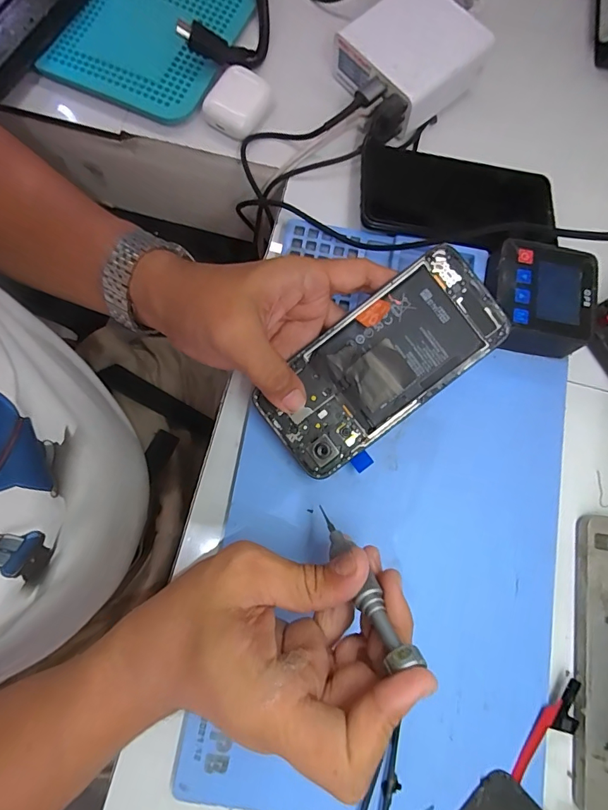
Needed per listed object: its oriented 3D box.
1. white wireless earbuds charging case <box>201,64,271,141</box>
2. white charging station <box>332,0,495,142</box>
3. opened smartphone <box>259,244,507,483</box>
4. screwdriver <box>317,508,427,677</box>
[{"bbox_3d":[-0.050,-0.235,0.336,0.048,0.023,0.048,29,79,3],"label":"white wireless earbuds charging case"},{"bbox_3d":[0.081,-0.275,0.335,0.089,0.042,0.092,-41,83,-10],"label":"white charging station"},{"bbox_3d":[0.049,-0.027,0.273,0.158,0.006,0.072,-39,91,2],"label":"opened smartphone"},{"bbox_3d":[0.028,0.091,0.232,0.015,0.116,0.013,-25,111,-6],"label":"screwdriver"}]

